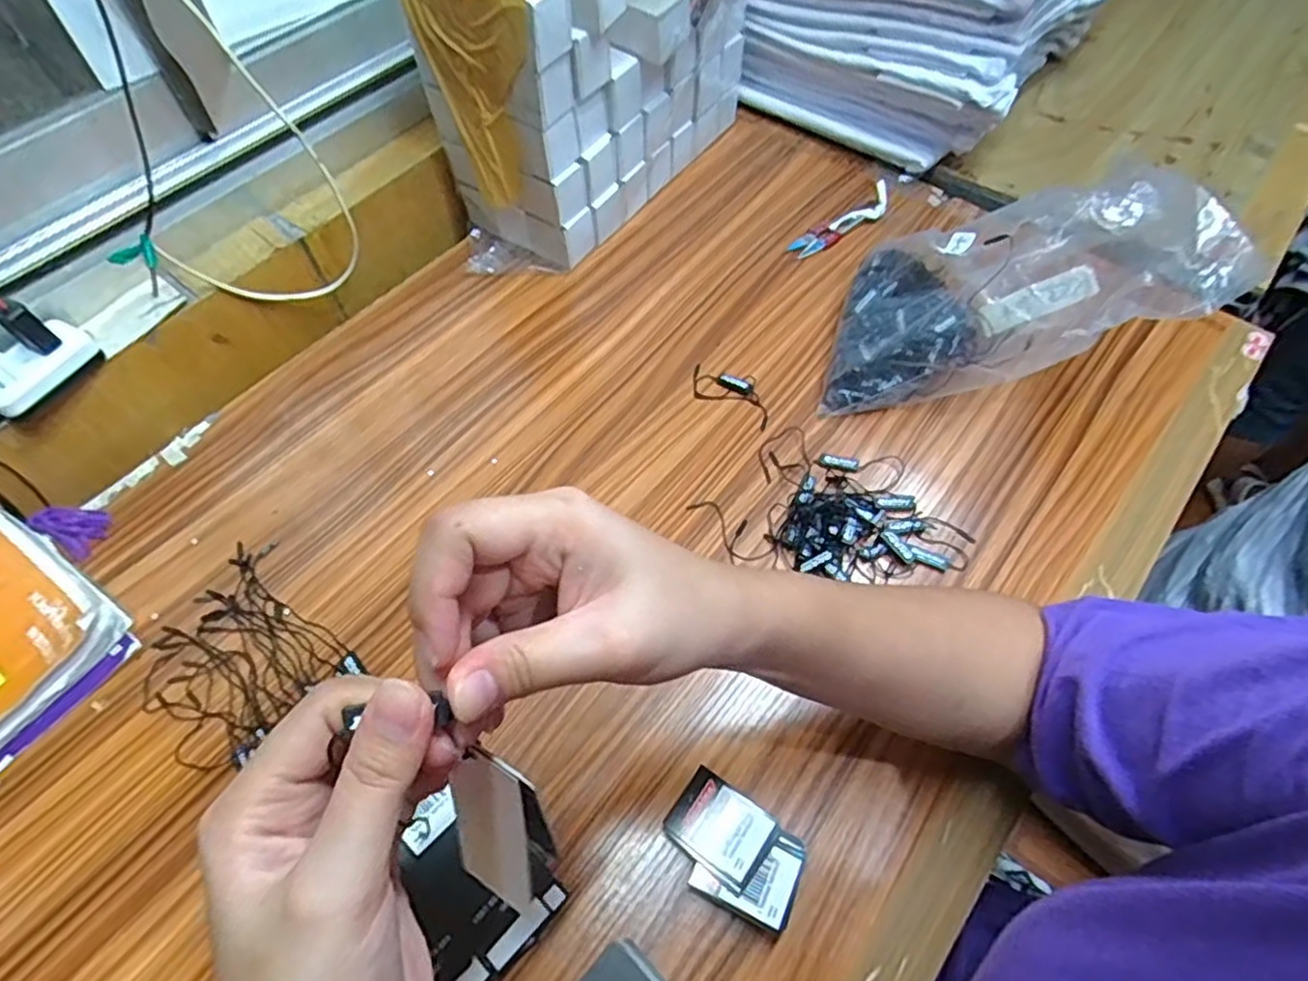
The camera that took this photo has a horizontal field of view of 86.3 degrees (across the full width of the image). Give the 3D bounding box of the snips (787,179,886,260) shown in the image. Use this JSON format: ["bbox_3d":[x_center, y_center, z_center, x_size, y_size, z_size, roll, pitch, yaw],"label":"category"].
[{"bbox_3d":[0.177,-0.249,0.643,0.125,0.012,0.031,-33,63,-18],"label":"snips"}]

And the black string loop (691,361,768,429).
[{"bbox_3d":[0.062,-0.079,0.544,0.073,0.008,0.035,29,63,17],"label":"black string loop"}]

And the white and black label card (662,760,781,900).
[{"bbox_3d":[0.035,0.181,0.375,0.054,0.004,0.042,27,69,33],"label":"white and black label card"}]

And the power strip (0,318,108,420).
[{"bbox_3d":[-0.409,-0.082,0.461,0.032,0.020,0.072,25,62,15],"label":"power strip"}]

